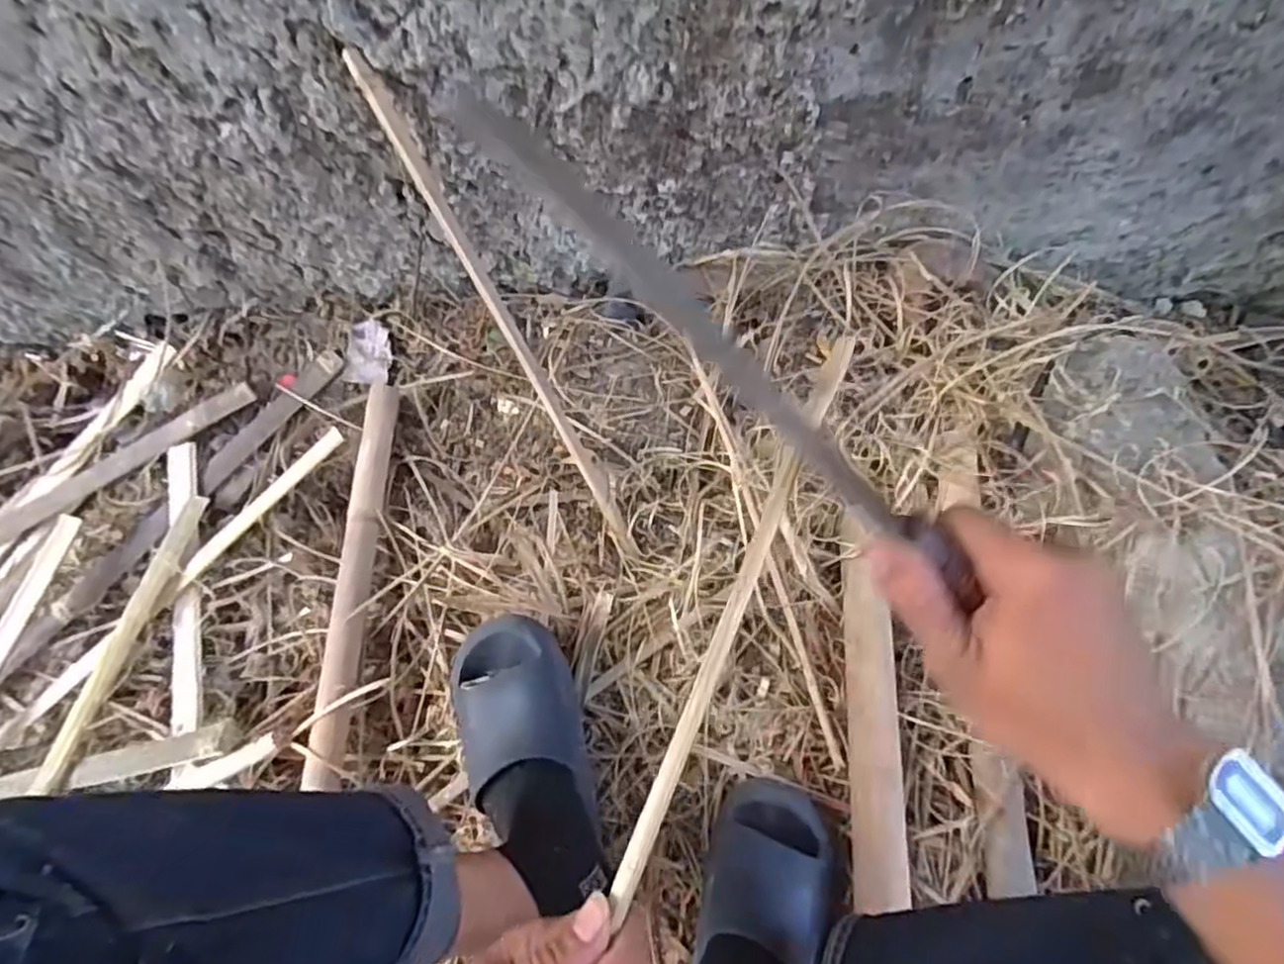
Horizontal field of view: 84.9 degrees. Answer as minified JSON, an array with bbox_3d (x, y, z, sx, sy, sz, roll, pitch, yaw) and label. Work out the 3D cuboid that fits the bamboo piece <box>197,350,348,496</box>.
[{"bbox_3d":[-0.444,-0.073,0.838,0.036,0.014,0.217,37,79,17],"label":"bamboo piece"}]

